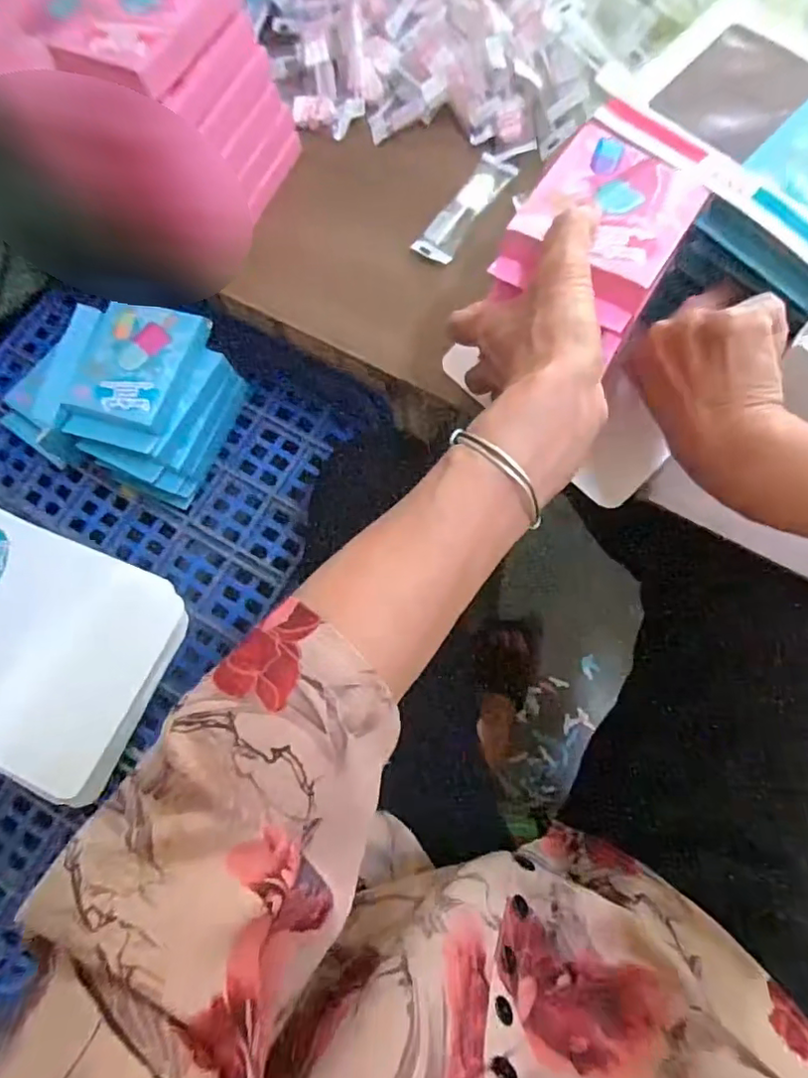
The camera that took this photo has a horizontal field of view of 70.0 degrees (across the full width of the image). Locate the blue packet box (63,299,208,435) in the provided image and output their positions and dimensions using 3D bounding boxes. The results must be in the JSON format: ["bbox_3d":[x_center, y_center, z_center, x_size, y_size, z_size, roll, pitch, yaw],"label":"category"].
[{"bbox_3d":[-0.214,-0.140,0.457,0.084,0.017,0.105,22,78,7],"label":"blue packet box"}]

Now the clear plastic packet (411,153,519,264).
[{"bbox_3d":[0.049,-0.259,0.451,0.031,0.006,0.107,34,79,10],"label":"clear plastic packet"}]

